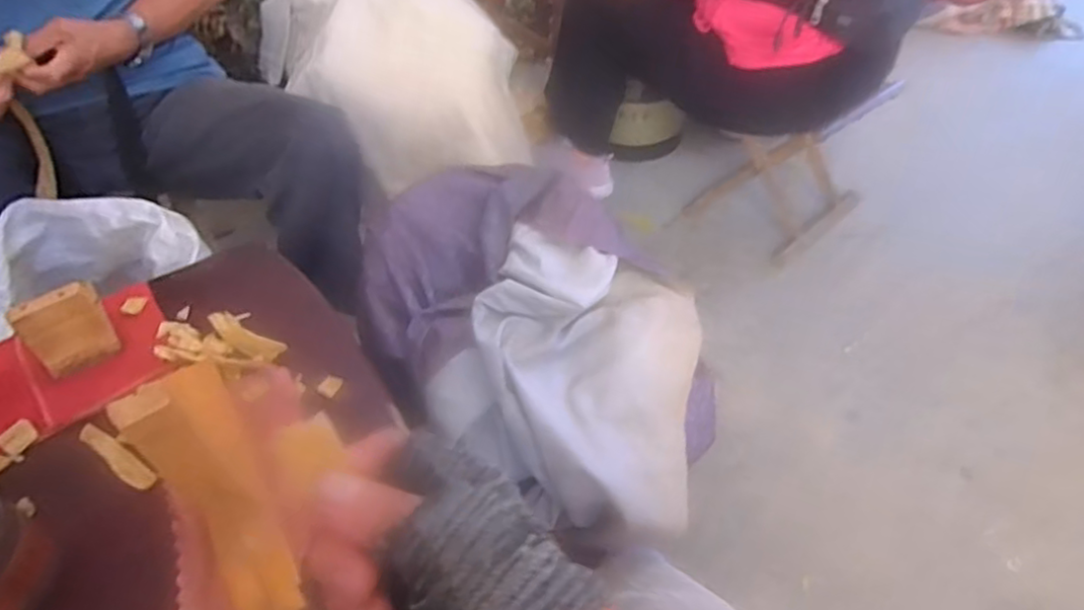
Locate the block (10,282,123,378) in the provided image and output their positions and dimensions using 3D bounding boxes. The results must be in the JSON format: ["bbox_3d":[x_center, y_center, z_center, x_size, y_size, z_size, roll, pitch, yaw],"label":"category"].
[{"bbox_3d":[-0.434,0.022,0.616,0.020,0.080,0.066,34,54,29],"label":"block"}]

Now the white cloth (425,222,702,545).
[{"bbox_3d":[0.053,0.073,0.781,0.275,0.146,0.305,13,46,13],"label":"white cloth"}]

